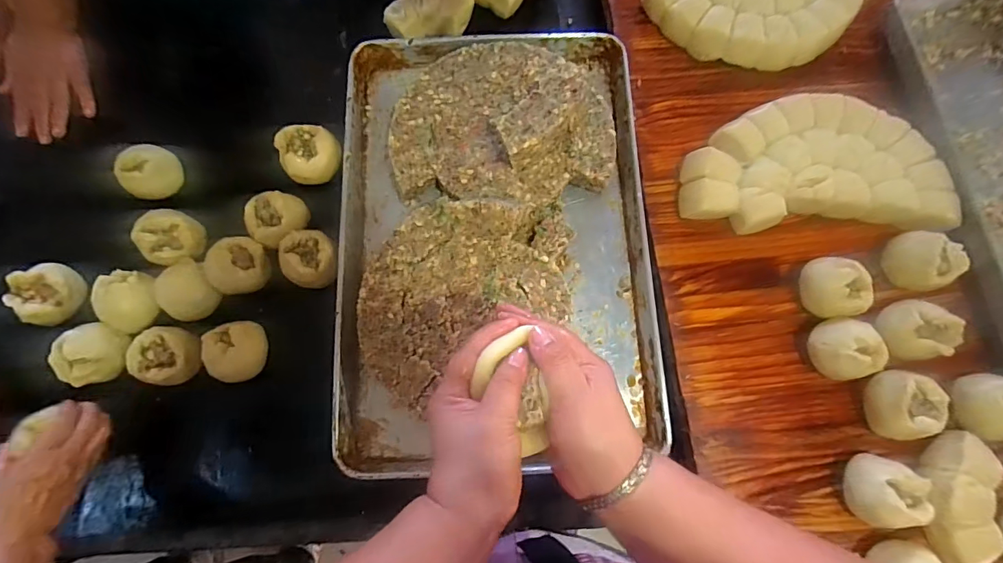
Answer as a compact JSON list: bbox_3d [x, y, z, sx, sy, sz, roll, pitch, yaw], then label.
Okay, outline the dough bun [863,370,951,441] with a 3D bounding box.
[{"bbox_3d":[0.471,0.146,0.541,0.055,0.067,0.074,3,75,-1],"label":"dough bun"}]

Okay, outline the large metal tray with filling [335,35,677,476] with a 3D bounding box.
[{"bbox_3d":[-0.011,-0.087,0.605,0.406,0.109,0.574,-3,77,-2],"label":"large metal tray with filling"}]

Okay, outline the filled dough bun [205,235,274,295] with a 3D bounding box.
[{"bbox_3d":[-0.348,-0.021,0.607,0.071,0.045,0.074,-9,77,-3],"label":"filled dough bun"}]

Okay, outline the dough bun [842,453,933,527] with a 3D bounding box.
[{"bbox_3d":[0.438,0.240,0.521,0.072,0.063,0.075,14,76,2],"label":"dough bun"}]

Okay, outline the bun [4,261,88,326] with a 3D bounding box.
[{"bbox_3d":[-0.584,0.016,0.586,0.068,0.049,0.063,0,77,-1],"label":"bun"}]

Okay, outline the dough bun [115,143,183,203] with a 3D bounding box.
[{"bbox_3d":[-0.487,-0.154,0.630,0.087,0.045,0.071,33,78,6],"label":"dough bun"}]

